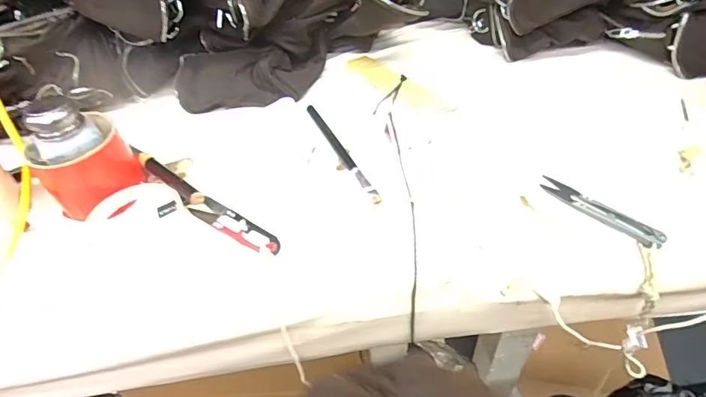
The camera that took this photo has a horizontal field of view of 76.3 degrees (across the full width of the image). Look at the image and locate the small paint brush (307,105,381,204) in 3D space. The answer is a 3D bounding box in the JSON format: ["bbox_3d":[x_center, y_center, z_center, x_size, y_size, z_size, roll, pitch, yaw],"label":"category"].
[{"bbox_3d":[-0.012,-0.046,0.425,0.008,0.006,0.154,-22,48,-15],"label":"small paint brush"}]

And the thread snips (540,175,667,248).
[{"bbox_3d":[0.197,0.009,0.360,0.023,0.008,0.096,-36,53,-26],"label":"thread snips"}]

